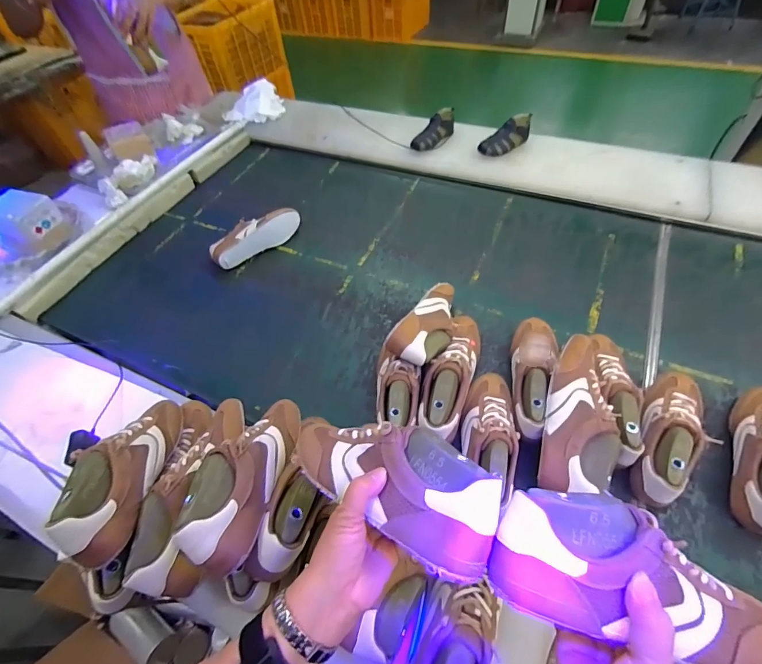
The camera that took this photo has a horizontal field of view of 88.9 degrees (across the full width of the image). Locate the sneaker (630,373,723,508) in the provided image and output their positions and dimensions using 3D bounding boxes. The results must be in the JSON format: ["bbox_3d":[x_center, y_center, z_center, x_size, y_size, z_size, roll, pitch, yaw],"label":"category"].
[{"bbox_3d":[0.468,0.158,0.617,0.082,0.076,0.245,24,60,21],"label":"sneaker"}]

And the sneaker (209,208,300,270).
[{"bbox_3d":[-0.316,-0.244,0.978,0.230,0.080,0.074,-38,60,-21],"label":"sneaker"}]

